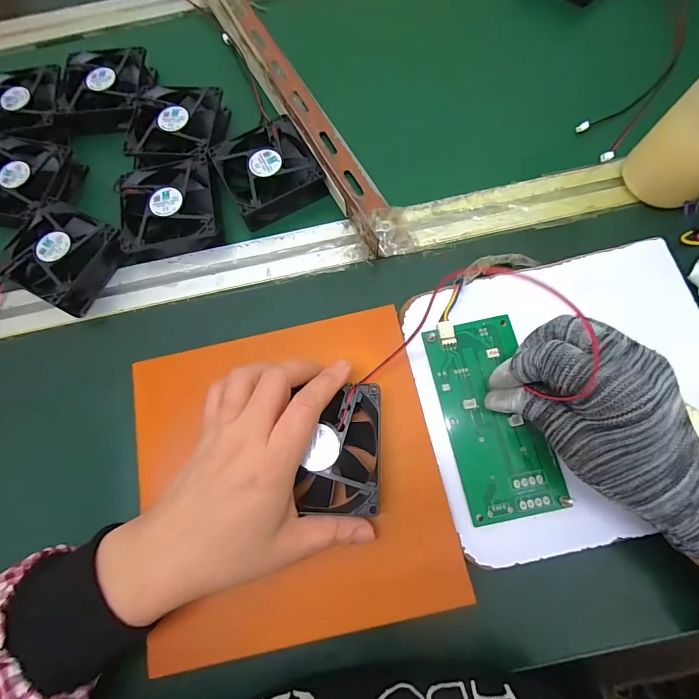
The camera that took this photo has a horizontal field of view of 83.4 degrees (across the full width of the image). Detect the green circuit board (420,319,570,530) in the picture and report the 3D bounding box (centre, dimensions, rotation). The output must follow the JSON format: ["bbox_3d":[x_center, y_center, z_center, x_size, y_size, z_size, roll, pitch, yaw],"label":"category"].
[{"bbox_3d":[0.099,0.044,0.271,0.064,0.007,0.135,-13,74,-2],"label":"green circuit board"}]

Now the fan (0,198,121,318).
[{"bbox_3d":[-0.244,-0.080,0.336,0.082,0.035,0.077,26,73,14],"label":"fan"}]

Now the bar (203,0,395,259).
[{"bbox_3d":[-0.058,-0.252,0.380,0.048,0.026,0.384,-27,69,-6],"label":"bar"}]

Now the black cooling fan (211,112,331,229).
[{"bbox_3d":[-0.072,-0.161,0.351,0.080,0.026,0.078,-28,69,-6],"label":"black cooling fan"}]

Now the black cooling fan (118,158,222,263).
[{"bbox_3d":[-0.157,-0.121,0.344,0.086,0.027,0.085,-5,68,3],"label":"black cooling fan"}]

